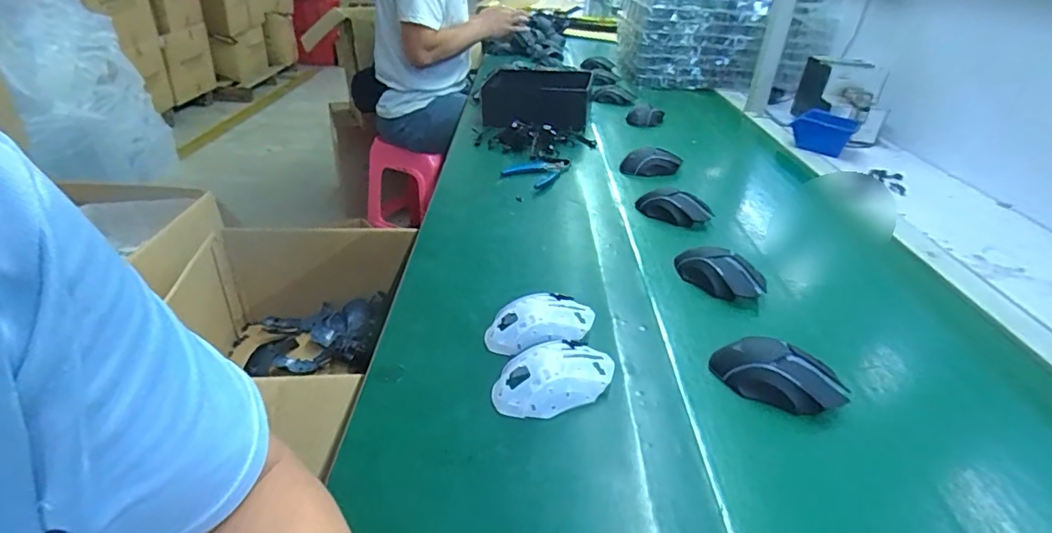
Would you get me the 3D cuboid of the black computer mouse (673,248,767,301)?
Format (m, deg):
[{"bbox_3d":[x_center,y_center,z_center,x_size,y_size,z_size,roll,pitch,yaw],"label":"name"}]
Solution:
[{"bbox_3d":[0.241,0.007,0.658,0.061,0.034,0.109,-24,41,-37],"label":"black computer mouse"}]

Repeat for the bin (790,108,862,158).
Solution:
[{"bbox_3d":[0.628,-0.282,1.120,0.113,0.066,0.094,23,37,28],"label":"bin"}]

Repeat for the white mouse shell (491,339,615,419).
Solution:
[{"bbox_3d":[0.026,0.102,0.488,0.111,0.034,0.060,-11,35,-21],"label":"white mouse shell"}]

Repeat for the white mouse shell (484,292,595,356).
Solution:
[{"bbox_3d":[0.017,0.061,0.552,0.113,0.035,0.059,-12,35,-23],"label":"white mouse shell"}]

